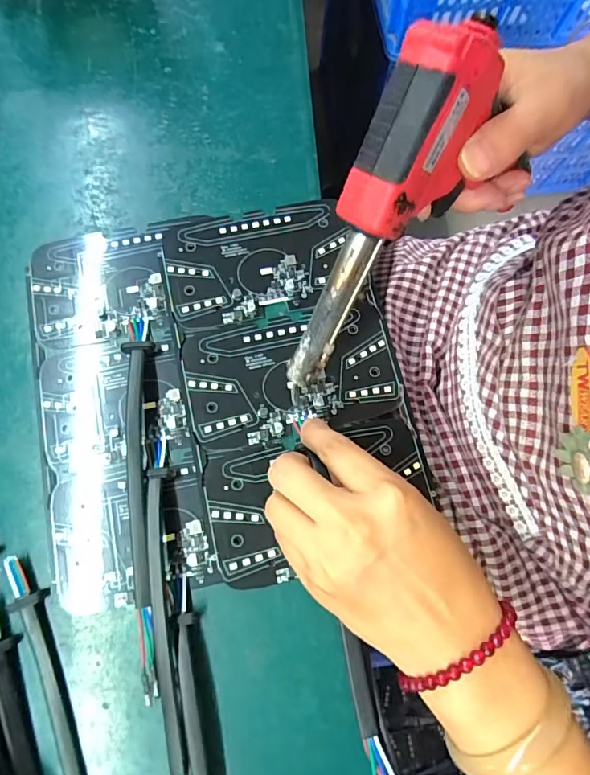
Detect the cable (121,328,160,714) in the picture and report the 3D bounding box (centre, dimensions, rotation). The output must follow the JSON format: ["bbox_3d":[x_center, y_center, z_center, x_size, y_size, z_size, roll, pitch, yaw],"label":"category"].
[{"bbox_3d":[-0.090,0.058,0.266,0.016,0.012,0.215,-6,77,-2],"label":"cable"}]

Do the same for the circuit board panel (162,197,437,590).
[{"bbox_3d":[-0.004,-0.012,0.289,0.129,0.005,0.230,-13,77,-4],"label":"circuit board panel"}]

